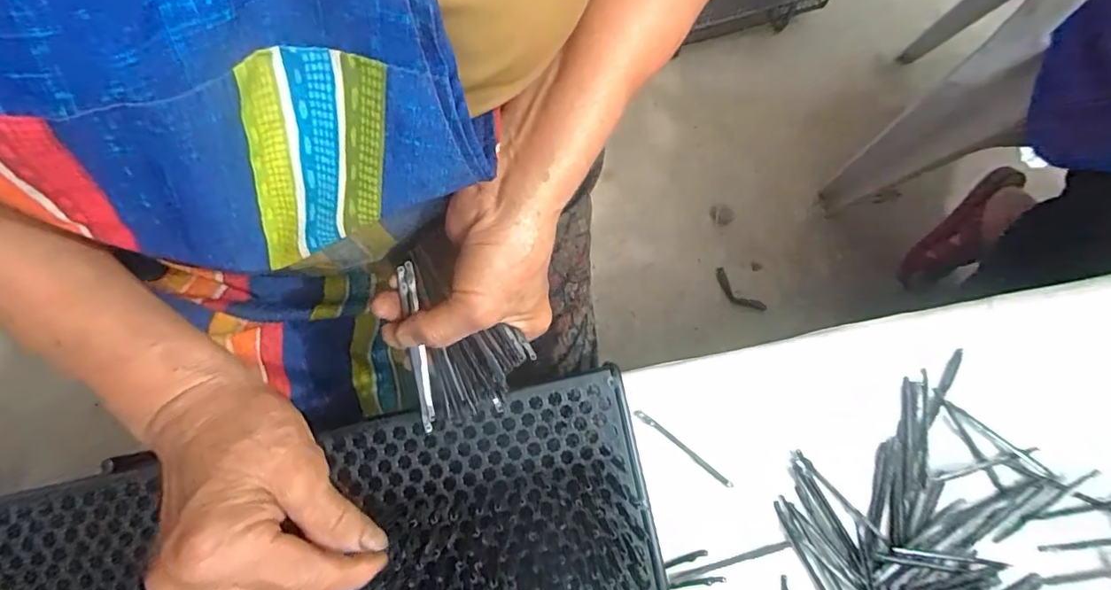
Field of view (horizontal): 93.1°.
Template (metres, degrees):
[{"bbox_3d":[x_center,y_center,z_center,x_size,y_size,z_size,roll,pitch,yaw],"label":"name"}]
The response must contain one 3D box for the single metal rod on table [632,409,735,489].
[{"bbox_3d":[0.095,0.114,0.391,0.088,0.006,0.006,37,80,6],"label":"single metal rod on table"}]

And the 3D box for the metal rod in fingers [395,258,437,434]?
[{"bbox_3d":[-0.079,0.030,0.302,0.008,0.005,0.095,-9,88,-3],"label":"metal rod in fingers"}]

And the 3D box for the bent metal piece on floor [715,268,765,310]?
[{"bbox_3d":[0.328,-0.004,0.953,0.033,0.016,0.106,-42,83,-8],"label":"bent metal piece on floor"}]

